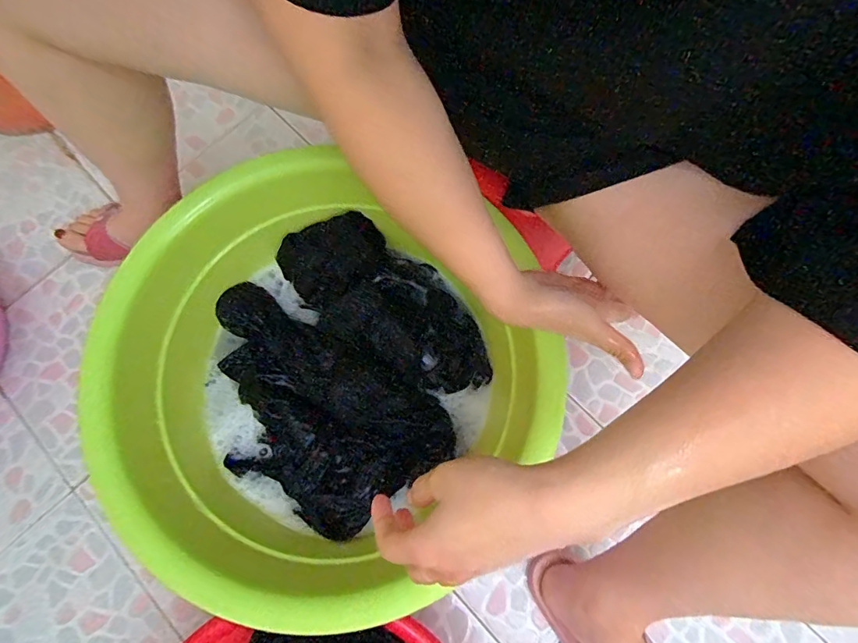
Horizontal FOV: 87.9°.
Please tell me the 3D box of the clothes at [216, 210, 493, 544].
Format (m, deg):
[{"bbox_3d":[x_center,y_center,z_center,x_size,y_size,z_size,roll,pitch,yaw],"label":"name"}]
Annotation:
[{"bbox_3d":[-0.103,0.051,0.576,0.319,0.058,0.333,-35,78,-9],"label":"clothes"}]

